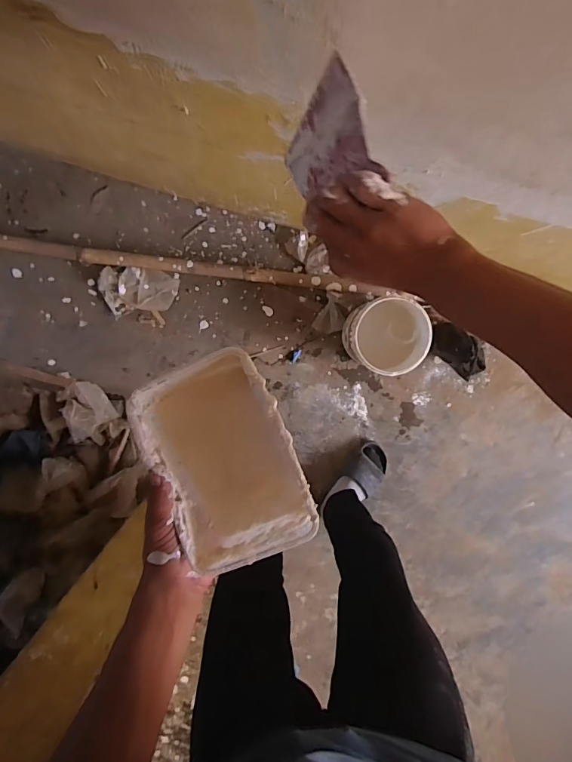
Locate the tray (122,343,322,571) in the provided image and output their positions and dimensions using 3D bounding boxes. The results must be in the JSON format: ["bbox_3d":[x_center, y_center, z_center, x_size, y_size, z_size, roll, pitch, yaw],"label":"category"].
[{"bbox_3d":[-0.054,0.067,0.374,0.119,0.077,0.171,-26,96,0],"label":"tray"}]

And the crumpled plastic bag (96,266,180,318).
[{"bbox_3d":[-0.395,-0.239,1.126,0.201,0.033,0.122,1,95,-3],"label":"crumpled plastic bag"}]

